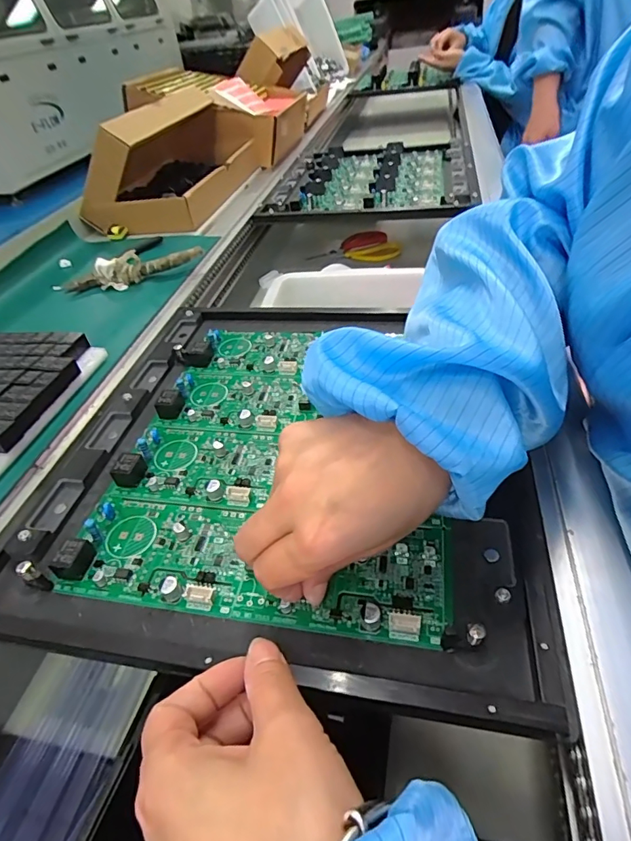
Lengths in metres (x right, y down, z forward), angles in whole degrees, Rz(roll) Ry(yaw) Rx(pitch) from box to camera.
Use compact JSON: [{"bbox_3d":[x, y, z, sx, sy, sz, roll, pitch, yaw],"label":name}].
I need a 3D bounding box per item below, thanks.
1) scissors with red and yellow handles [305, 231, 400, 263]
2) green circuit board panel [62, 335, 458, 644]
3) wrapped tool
[{"bbox_3d":[0.069,-0.306,0.830,0.153,0.014,0.086,-1,41,8],"label":"scissors with red and yellow handles"},{"bbox_3d":[-0.022,0.009,0.346,0.223,0.016,0.263,4,45,10],"label":"green circuit board panel"},{"bbox_3d":[-0.221,-0.177,0.550,0.177,0.035,0.042,-12,43,-5],"label":"wrapped tool"}]

